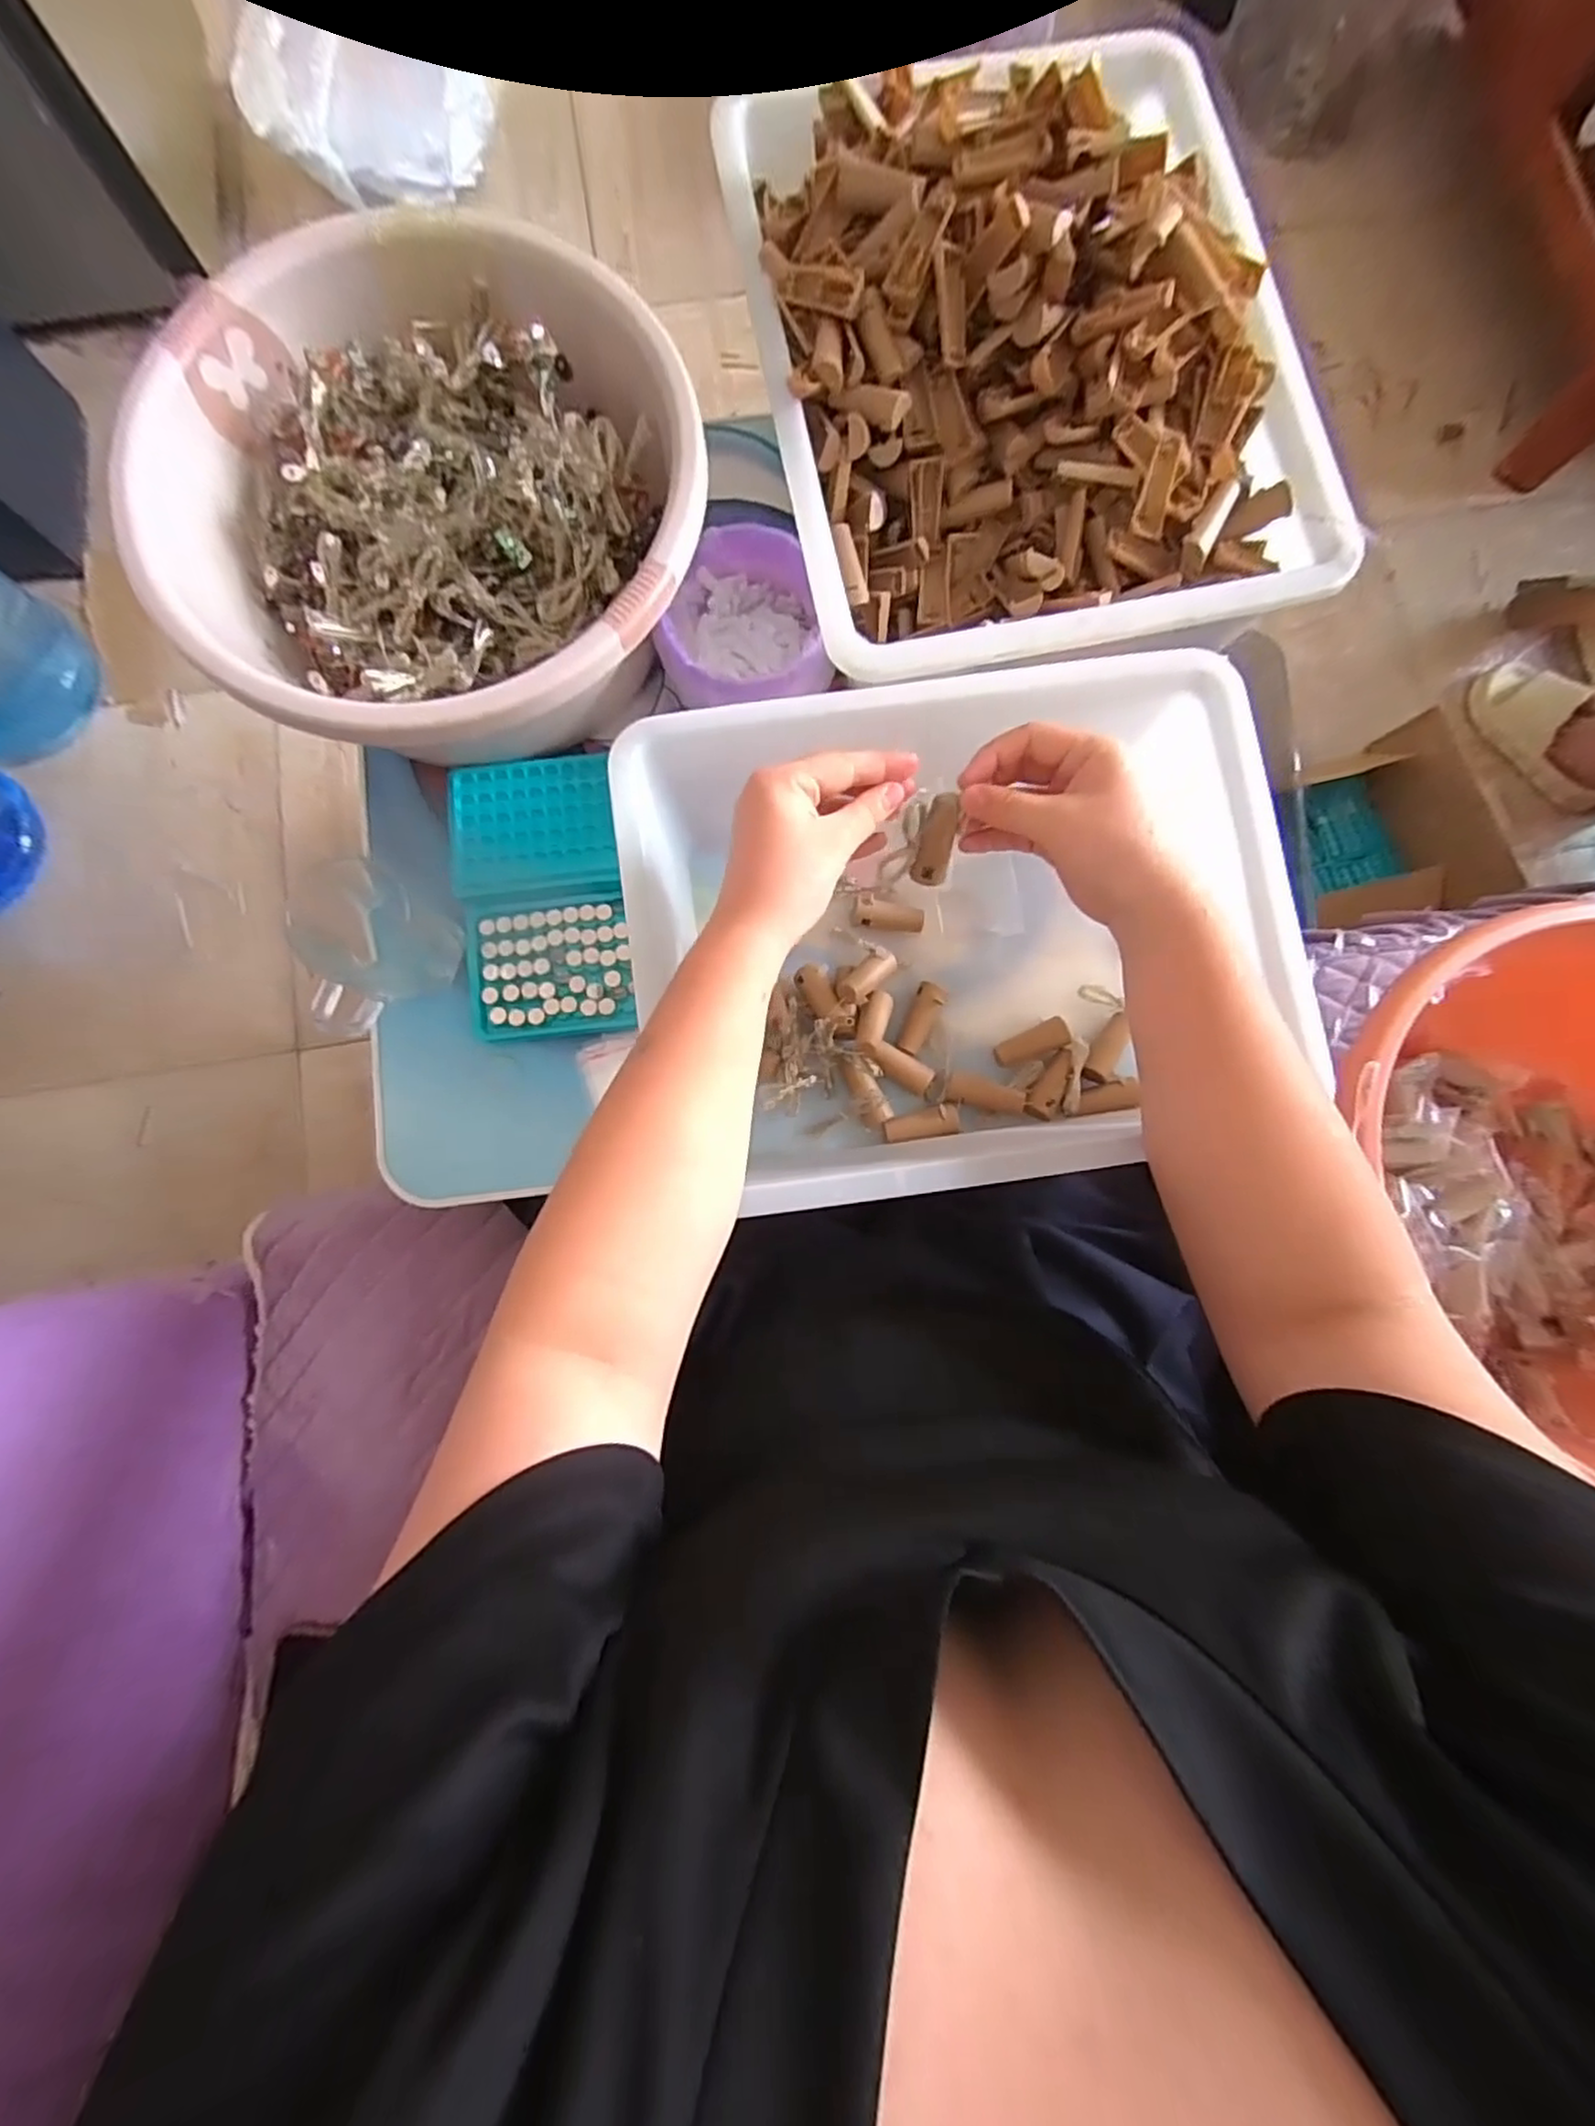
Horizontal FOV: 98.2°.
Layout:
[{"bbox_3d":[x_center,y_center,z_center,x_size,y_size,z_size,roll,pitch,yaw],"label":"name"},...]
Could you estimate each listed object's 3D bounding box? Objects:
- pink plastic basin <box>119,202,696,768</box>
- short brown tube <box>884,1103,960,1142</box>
[{"bbox_3d":[-0.221,-0.341,0.444,0.315,0.114,0.293,0,82,-1],"label":"pink plastic basin"},{"bbox_3d":[0.083,0.041,0.468,0.050,0.015,0.019,-10,82,-2],"label":"short brown tube"}]

